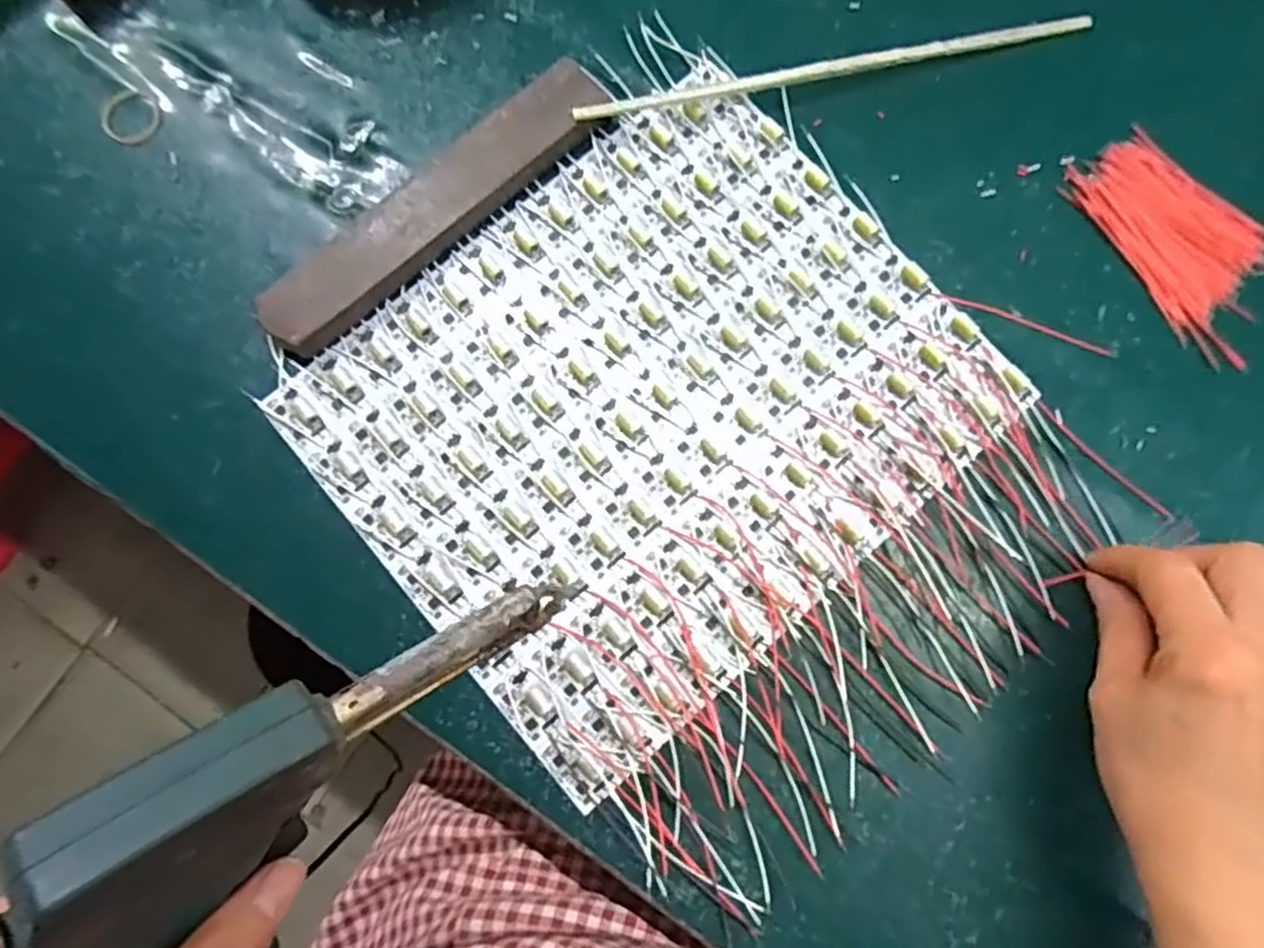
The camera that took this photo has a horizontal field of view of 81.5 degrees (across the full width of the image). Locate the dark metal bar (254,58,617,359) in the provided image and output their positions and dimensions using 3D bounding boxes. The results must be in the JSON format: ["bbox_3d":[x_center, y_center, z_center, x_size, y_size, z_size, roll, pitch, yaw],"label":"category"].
[{"bbox_3d":[-0.093,-0.134,0.362,0.200,0.021,0.034,-43,83,-7],"label":"dark metal bar"}]

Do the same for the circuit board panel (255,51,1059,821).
[{"bbox_3d":[0.010,-0.036,0.351,0.282,0.006,0.242,-41,83,-8],"label":"circuit board panel"}]

